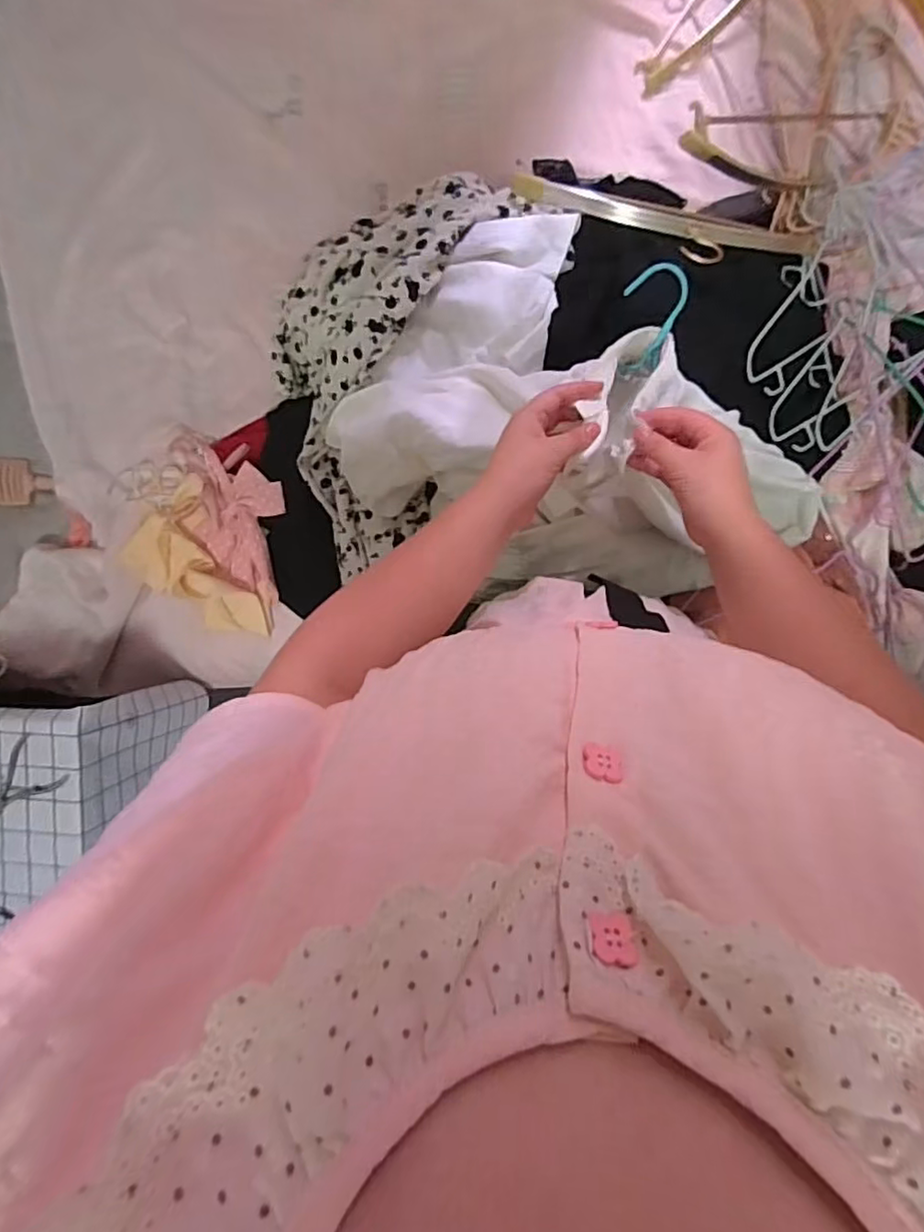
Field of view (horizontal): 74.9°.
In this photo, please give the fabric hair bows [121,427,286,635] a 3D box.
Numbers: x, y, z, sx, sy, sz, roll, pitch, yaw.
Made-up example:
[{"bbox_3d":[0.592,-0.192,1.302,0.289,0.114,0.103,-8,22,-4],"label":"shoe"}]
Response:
[{"bbox_3d":[-0.396,-0.126,0.903,0.241,0.037,0.278,9,95,5],"label":"fabric hair bows"}]

